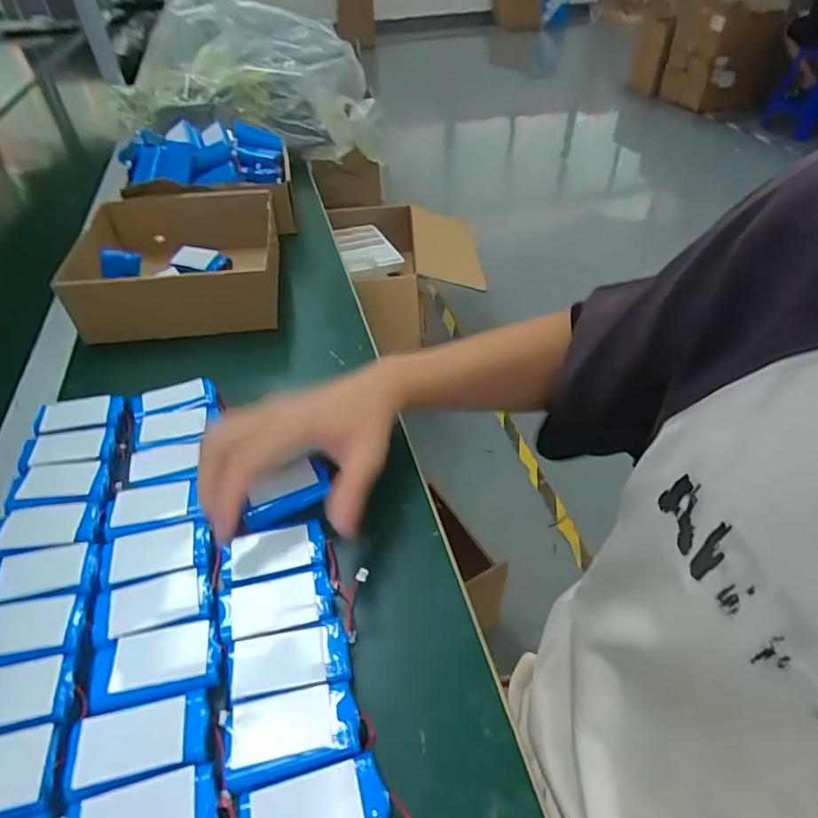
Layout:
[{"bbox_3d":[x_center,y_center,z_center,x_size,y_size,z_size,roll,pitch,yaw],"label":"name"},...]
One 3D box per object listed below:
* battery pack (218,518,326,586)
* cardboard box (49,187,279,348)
[{"bbox_3d":[-0.090,0.095,0.340,0.067,0.008,0.039,-15,46,-13],"label":"battery pack"},{"bbox_3d":[-0.258,-0.177,0.593,0.199,0.077,0.226,-9,45,-7],"label":"cardboard box"}]

